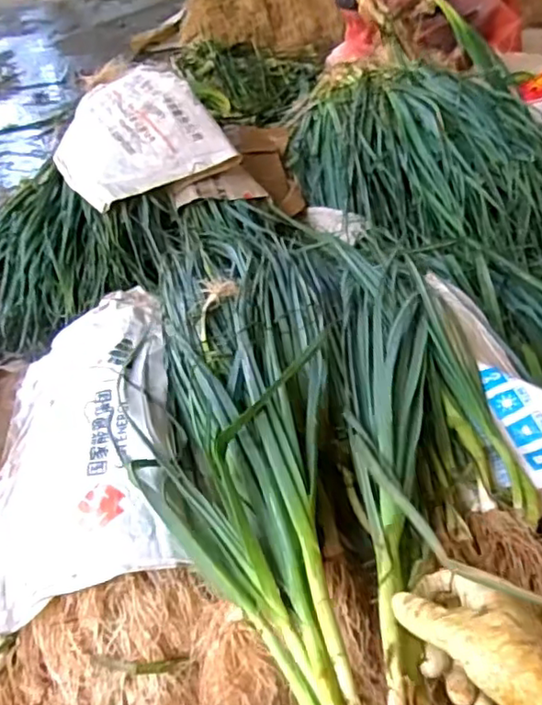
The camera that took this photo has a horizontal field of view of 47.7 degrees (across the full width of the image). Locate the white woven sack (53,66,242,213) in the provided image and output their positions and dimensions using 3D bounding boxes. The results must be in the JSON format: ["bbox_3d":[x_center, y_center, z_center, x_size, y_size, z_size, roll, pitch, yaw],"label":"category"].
[{"bbox_3d":[-0.309,-0.503,1.353,0.334,0.117,0.503,-18,43,-14],"label":"white woven sack"}]

